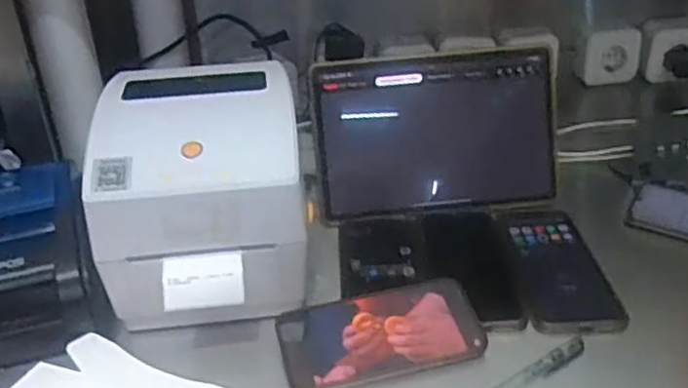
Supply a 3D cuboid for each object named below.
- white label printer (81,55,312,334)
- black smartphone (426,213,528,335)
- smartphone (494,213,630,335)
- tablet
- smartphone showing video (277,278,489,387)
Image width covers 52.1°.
[{"bbox_3d":[-0.122,-0.002,0.623,0.168,0.152,0.211,-6,31,-5],"label":"white label printer"},{"bbox_3d":[0.116,0.063,0.639,0.075,0.009,0.152,-1,31,2],"label":"black smartphone"},{"bbox_3d":[0.197,0.065,0.651,0.076,0.009,0.166,-2,31,0],"label":"smartphone"},{"bbox_3d":[0.094,-0.063,0.724,0.242,0.159,0.013,-6,6,1],"label":"tablet"},{"bbox_3d":[0.031,0.115,0.577,0.160,0.012,0.080,-10,47,-8],"label":"smartphone showing video"}]

